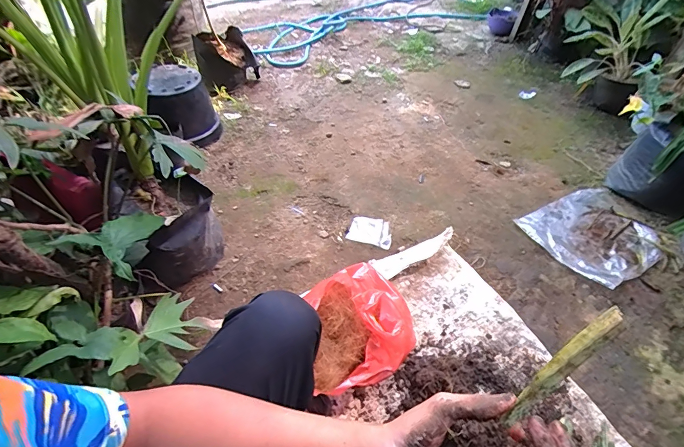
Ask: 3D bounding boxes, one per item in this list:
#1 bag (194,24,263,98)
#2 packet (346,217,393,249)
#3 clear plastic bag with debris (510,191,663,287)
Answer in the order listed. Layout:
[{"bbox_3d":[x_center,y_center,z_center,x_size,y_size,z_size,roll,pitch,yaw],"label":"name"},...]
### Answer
[{"bbox_3d":[-0.519,-0.729,1.691,0.259,0.223,0.252,-12,50,-18],"label":"bag"},{"bbox_3d":[0.093,0.024,1.187,0.145,0.022,0.098,17,47,9],"label":"packet"},{"bbox_3d":[0.826,0.030,1.192,0.388,0.034,0.332,-18,52,-23],"label":"clear plastic bag with debris"}]

